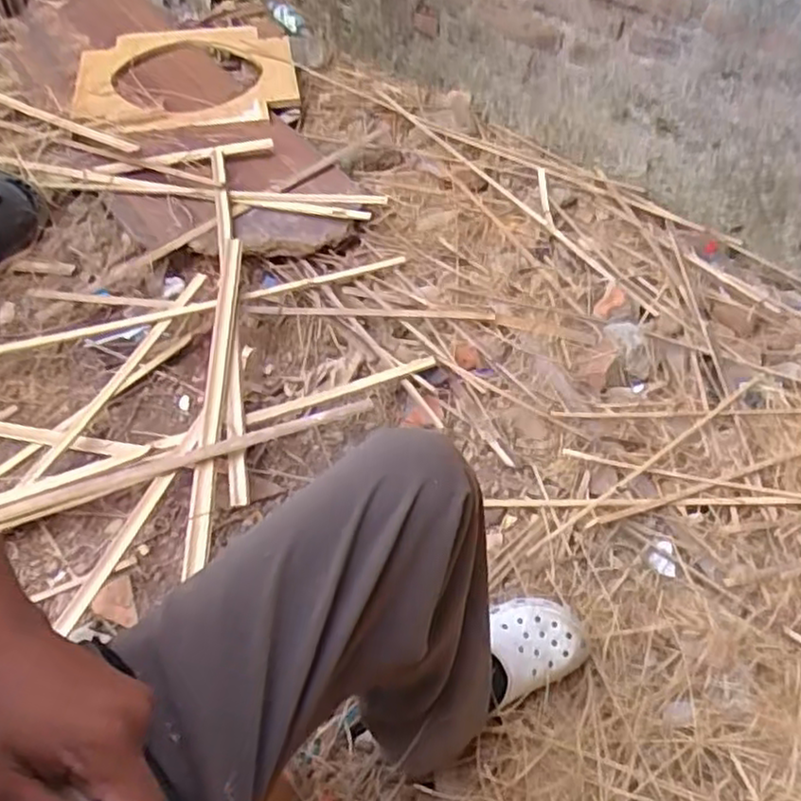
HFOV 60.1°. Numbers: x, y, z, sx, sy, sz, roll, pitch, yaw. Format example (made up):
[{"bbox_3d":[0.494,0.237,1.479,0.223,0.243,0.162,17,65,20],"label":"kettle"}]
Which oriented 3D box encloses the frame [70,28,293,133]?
[{"bbox_3d":[-0.511,-0.779,1.662,0.504,0.034,0.494,-11,51,-9],"label":"frame"}]

